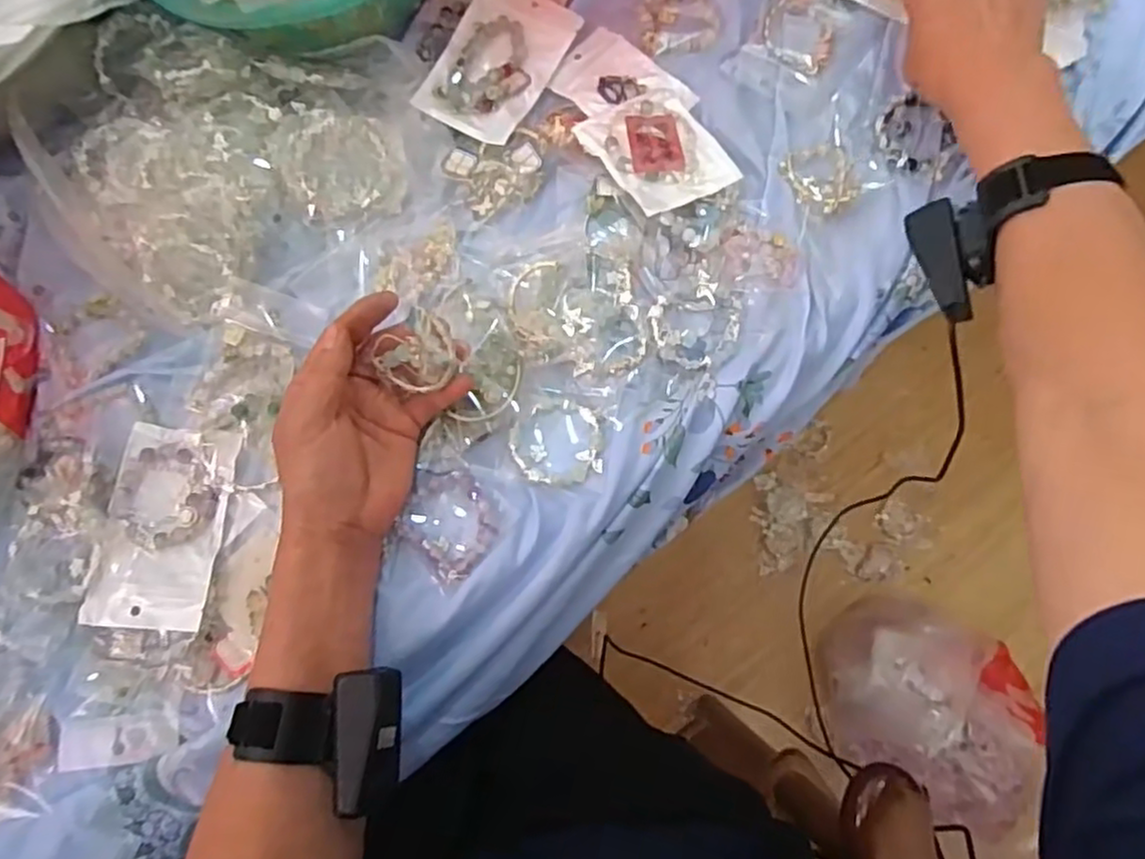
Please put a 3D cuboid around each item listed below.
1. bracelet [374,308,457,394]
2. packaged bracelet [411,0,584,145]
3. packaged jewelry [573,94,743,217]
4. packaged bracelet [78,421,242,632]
[{"bbox_3d":[-0.089,-0.045,0.414,0.050,0.011,0.040,-28,103,31],"label":"bracelet"},{"bbox_3d":[-0.053,-0.270,0.517,0.075,0.017,0.128,25,80,5],"label":"packaged bracelet"},{"bbox_3d":[0.059,-0.193,0.493,0.075,0.021,0.095,-32,80,-6],"label":"packaged jewelry"},{"bbox_3d":[-0.253,0.059,0.438,0.071,0.016,0.120,4,78,1],"label":"packaged bracelet"}]

